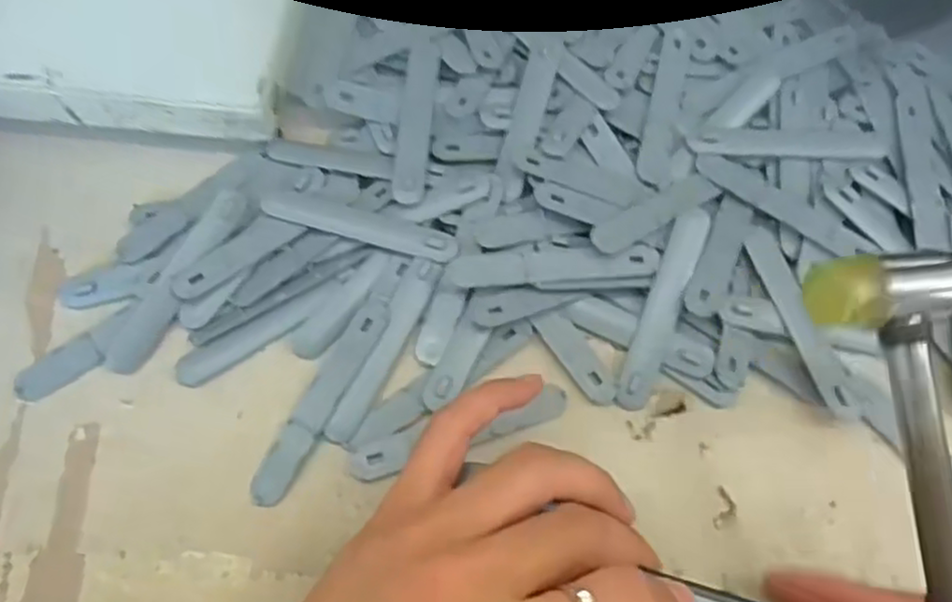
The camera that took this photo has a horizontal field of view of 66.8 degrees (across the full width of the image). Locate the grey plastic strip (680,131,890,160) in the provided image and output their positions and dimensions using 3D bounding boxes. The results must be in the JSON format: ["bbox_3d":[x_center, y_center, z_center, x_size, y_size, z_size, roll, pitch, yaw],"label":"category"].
[{"bbox_3d":[0.153,-0.078,0.356,0.095,0.004,0.015,3,64,0],"label":"grey plastic strip"}]

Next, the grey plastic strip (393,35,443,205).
[{"bbox_3d":[-0.029,-0.092,0.357,0.016,0.007,0.098,5,64,1],"label":"grey plastic strip"}]

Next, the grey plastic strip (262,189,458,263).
[{"bbox_3d":[-0.054,-0.036,0.339,0.093,0.005,0.016,16,64,6],"label":"grey plastic strip"}]

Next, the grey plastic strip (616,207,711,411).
[{"bbox_3d":[0.084,0.002,0.323,0.016,0.005,0.095,20,82,8],"label":"grey plastic strip"}]

